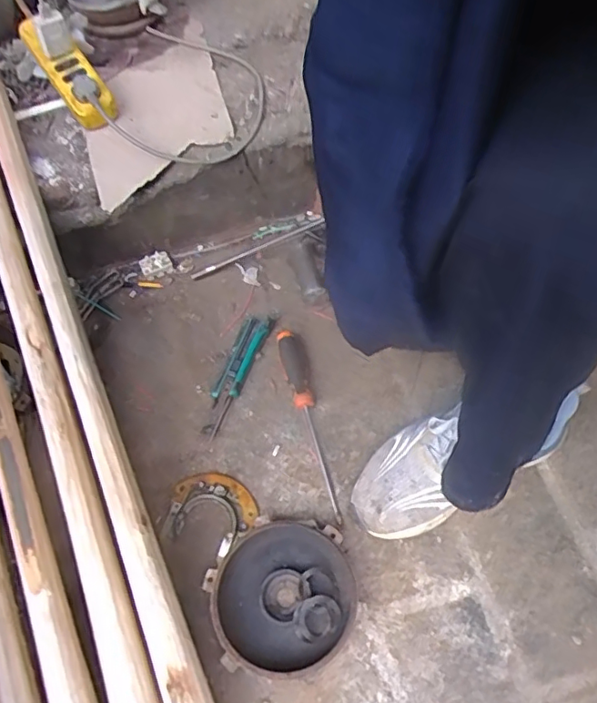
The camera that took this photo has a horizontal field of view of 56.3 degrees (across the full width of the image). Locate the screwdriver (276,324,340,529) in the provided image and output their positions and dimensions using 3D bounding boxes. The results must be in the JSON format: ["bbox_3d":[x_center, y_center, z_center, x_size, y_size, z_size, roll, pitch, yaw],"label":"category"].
[{"bbox_3d":[0.013,0.079,0.693,0.034,0.042,0.253,-13,61,-3],"label":"screwdriver"}]

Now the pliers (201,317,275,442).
[{"bbox_3d":[-0.087,0.028,0.742,0.037,0.027,0.180,20,64,15],"label":"pliers"}]

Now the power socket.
[{"bbox_3d":[-0.314,-0.384,0.766,0.062,0.037,0.189,-37,82,-15],"label":"power socket"}]

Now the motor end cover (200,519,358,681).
[{"bbox_3d":[-0.015,0.261,0.596,0.149,0.035,0.148,-16,61,-5],"label":"motor end cover"}]

